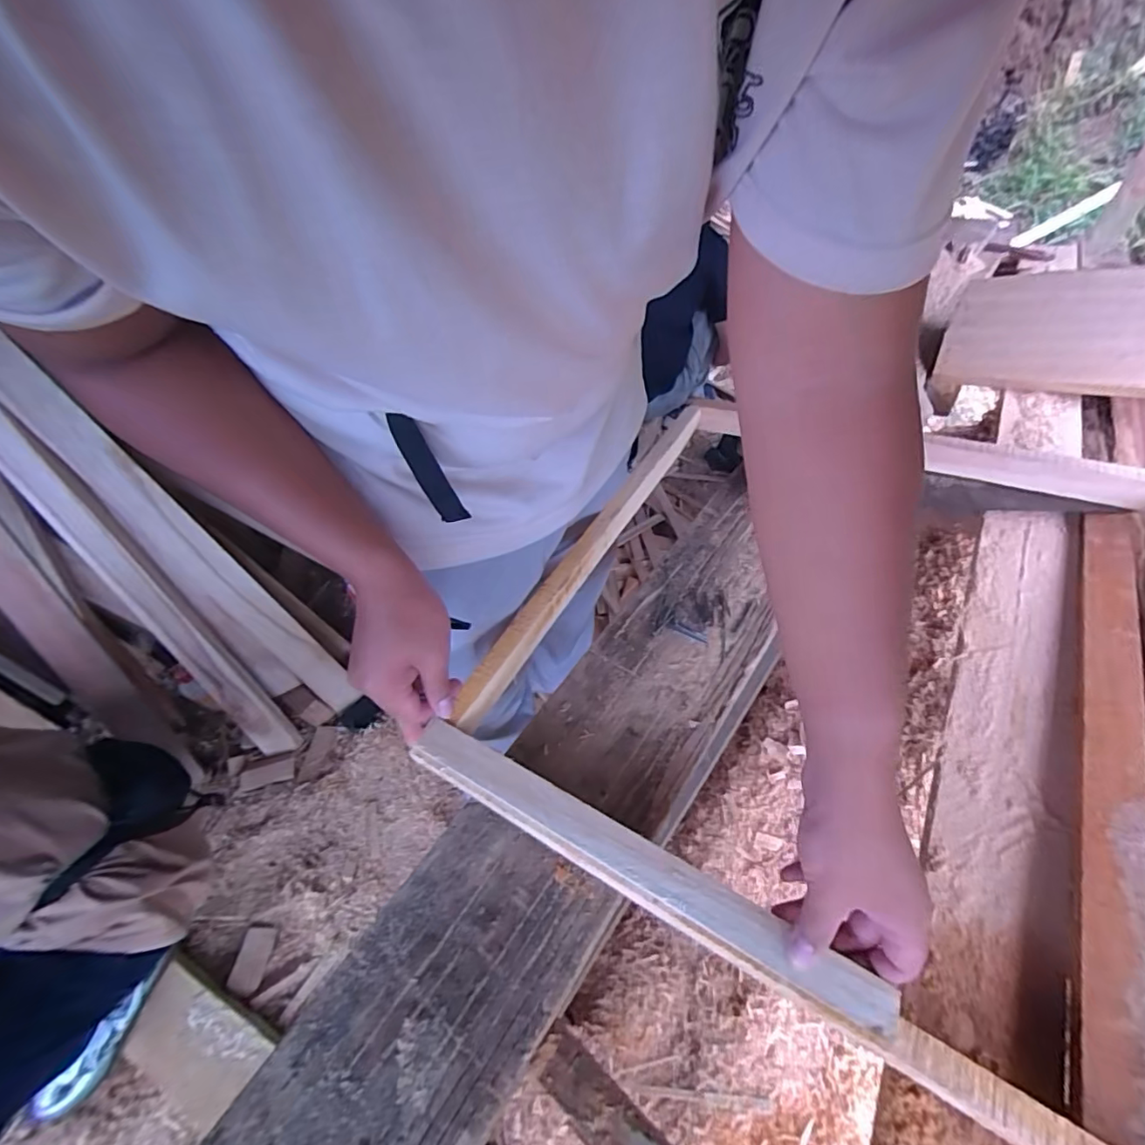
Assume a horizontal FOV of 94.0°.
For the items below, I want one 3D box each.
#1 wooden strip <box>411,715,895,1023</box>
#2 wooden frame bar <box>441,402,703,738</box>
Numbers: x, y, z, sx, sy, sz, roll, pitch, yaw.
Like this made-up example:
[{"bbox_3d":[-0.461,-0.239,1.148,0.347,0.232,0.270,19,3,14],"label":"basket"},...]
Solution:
[{"bbox_3d":[0.033,0.215,0.413,0.386,0.009,0.033,21,53,22],"label":"wooden strip"},{"bbox_3d":[0.028,-0.040,0.651,0.032,0.041,0.545,22,56,24],"label":"wooden frame bar"}]

